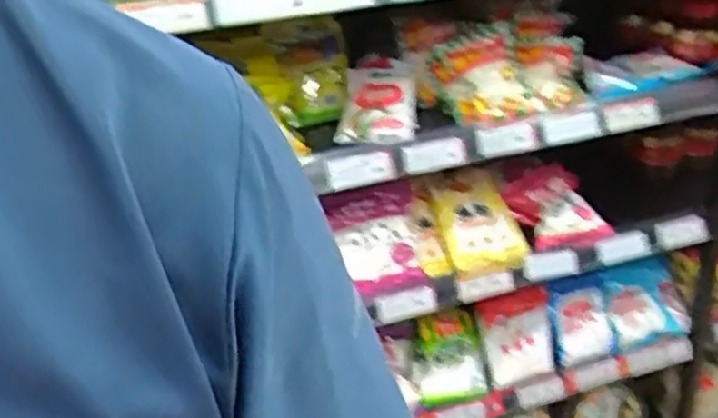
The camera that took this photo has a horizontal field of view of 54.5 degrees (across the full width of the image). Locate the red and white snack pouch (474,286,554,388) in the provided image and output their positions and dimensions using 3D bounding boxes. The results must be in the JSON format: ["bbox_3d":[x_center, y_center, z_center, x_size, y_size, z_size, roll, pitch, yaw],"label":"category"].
[{"bbox_3d":[0.291,0.237,1.308,0.125,0.169,0.050,-9,5,-1],"label":"red and white snack pouch"}]

